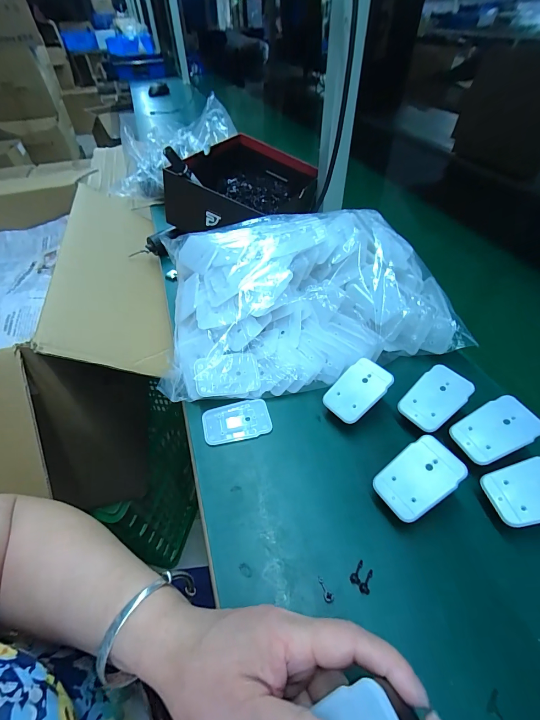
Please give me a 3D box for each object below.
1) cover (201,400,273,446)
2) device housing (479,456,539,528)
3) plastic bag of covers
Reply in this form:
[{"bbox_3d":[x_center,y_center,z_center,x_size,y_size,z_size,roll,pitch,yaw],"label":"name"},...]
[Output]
[{"bbox_3d":[-0.036,0.066,0.341,0.070,0.007,0.044,-13,50,-8],"label":"cover"},{"bbox_3d":[0.216,0.105,0.257,0.068,0.004,0.045,-23,47,13],"label":"device housing"},{"bbox_3d":[0.042,-0.088,0.412,0.342,0.114,0.249,-7,50,-3],"label":"plastic bag of covers"}]

